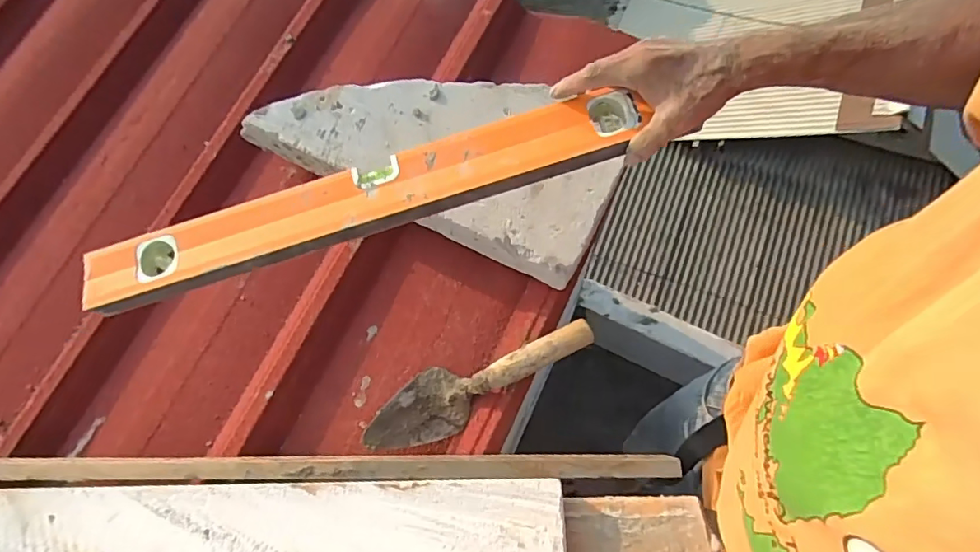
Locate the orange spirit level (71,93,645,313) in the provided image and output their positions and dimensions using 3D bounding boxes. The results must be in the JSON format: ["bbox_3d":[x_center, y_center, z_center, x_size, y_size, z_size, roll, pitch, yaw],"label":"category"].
[{"bbox_3d":[-0.121,-0.070,0.467,0.520,0.030,0.060,-16,65,3],"label":"orange spirit level"}]

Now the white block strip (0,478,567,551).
[{"bbox_3d":[-0.238,0.215,0.427,0.589,0.023,0.075,-2,65,2],"label":"white block strip"}]

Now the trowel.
[{"bbox_3d":[-0.017,0.114,0.572,0.267,0.048,0.071,-28,67,-10],"label":"trowel"}]

